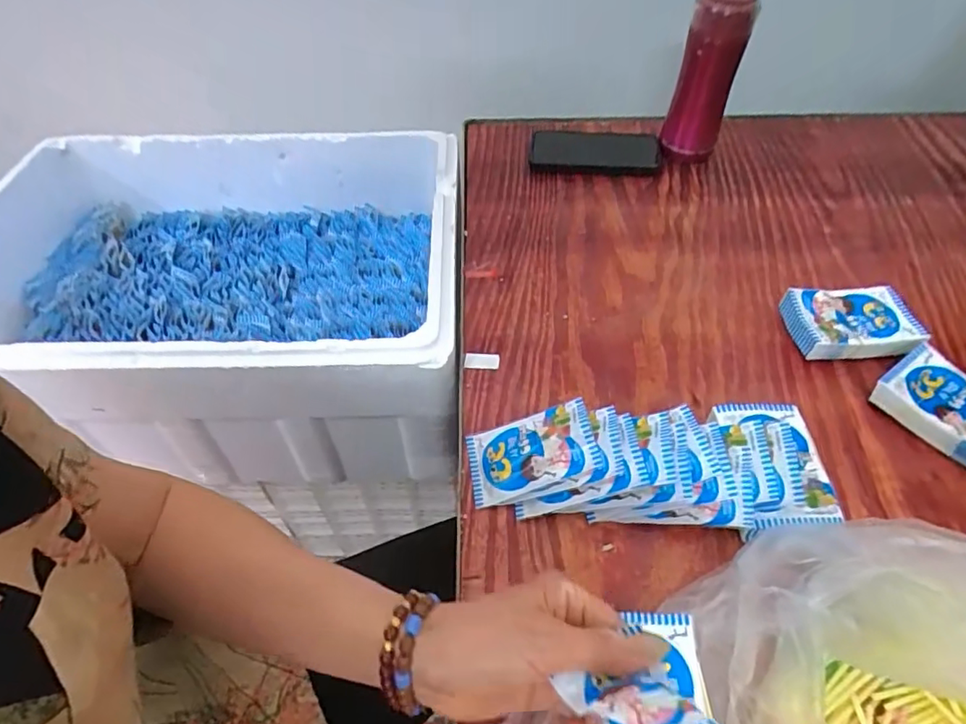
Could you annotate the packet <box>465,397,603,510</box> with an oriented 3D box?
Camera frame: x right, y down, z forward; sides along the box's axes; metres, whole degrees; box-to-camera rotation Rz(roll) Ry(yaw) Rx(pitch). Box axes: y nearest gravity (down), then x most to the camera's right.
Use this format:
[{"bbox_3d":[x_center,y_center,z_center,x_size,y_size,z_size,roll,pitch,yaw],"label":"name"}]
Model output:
[{"bbox_3d":[0.037,0.072,0.446,0.105,0.008,0.064,-22,52,16],"label":"packet"}]

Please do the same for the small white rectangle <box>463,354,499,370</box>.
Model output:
[{"bbox_3d":[-0.001,-0.001,0.532,0.033,0.006,0.017,2,51,2],"label":"small white rectangle"}]

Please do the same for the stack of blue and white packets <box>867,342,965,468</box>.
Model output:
[{"bbox_3d":[0.397,0.042,0.471,0.072,0.030,0.106,-31,57,-22],"label":"stack of blue and white packets"}]

